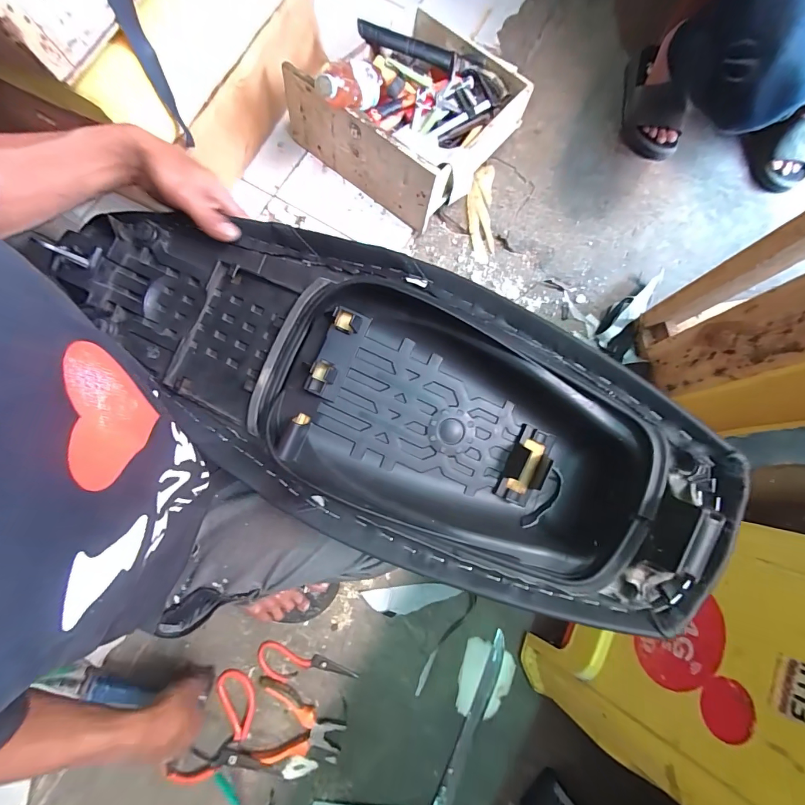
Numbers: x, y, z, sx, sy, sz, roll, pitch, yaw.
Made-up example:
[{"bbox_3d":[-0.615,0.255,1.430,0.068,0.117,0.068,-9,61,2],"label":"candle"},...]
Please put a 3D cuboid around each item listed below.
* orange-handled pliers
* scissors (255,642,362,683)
[{"bbox_3d":[-0.165,0.515,0.621,0.138,0.018,0.111,4,77,0],"label":"orange-handled pliers"},{"bbox_3d":[-0.163,0.448,0.645,0.167,0.006,0.052,17,77,3],"label":"scissors"}]

